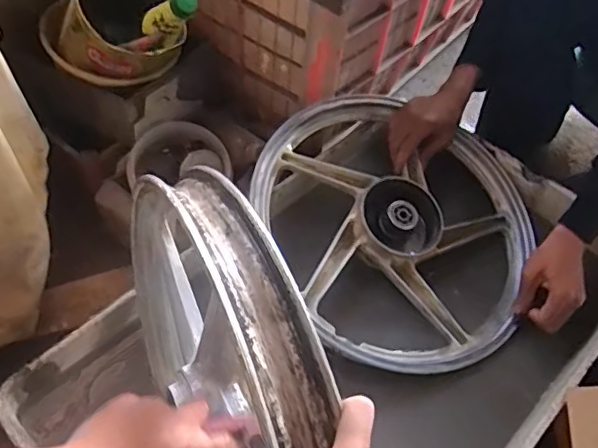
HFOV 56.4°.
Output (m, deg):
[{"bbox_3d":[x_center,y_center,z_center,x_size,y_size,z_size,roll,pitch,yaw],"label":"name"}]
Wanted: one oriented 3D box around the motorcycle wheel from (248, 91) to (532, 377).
[{"bbox_3d":[0.159,-0.011,0.825,0.399,0.111,0.423,3,54,-4],"label":"motorcycle wheel"}]

